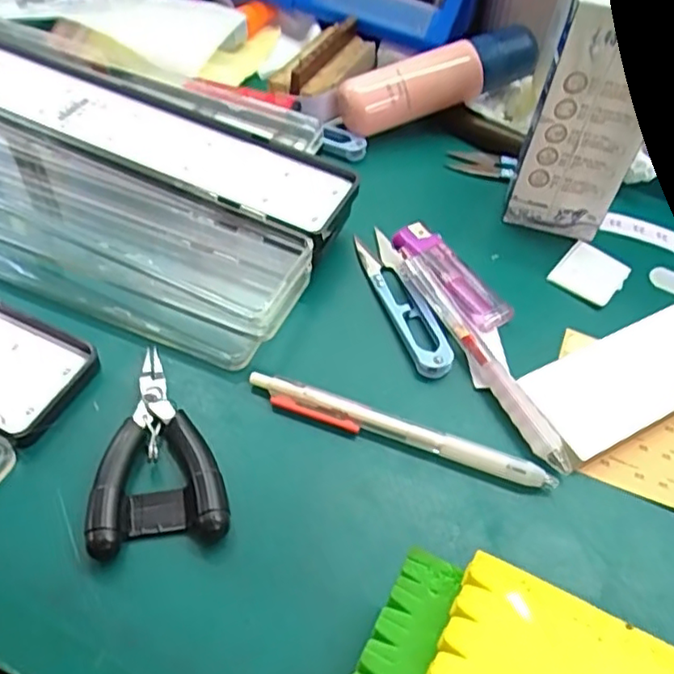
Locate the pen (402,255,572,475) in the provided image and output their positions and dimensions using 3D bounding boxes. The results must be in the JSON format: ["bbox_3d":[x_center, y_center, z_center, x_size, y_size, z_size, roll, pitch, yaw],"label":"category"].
[{"bbox_3d":[0.070,0.009,0.314,0.012,0.010,0.132,-20,57,-19],"label":"pen"}]

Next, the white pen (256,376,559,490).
[{"bbox_3d":[0.027,0.042,0.289,0.139,0.010,0.012,17,53,8],"label":"white pen"}]

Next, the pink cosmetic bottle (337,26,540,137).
[{"bbox_3d":[0.070,-0.171,0.427,0.133,0.042,0.031,-15,56,-16],"label":"pink cosmetic bottle"}]

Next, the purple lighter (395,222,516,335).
[{"bbox_3d":[0.063,-0.035,0.350,0.025,0.008,0.079,-29,61,-24],"label":"purple lighter"}]

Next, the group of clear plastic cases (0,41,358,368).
[{"bbox_3d":[-0.211,-0.113,0.365,0.434,0.038,0.147,22,54,11],"label":"group of clear plastic cases"}]

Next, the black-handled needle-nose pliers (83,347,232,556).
[{"bbox_3d":[-0.078,0.044,0.274,0.052,0.013,0.092,-7,54,-10],"label":"black-handled needle-nose pliers"}]

